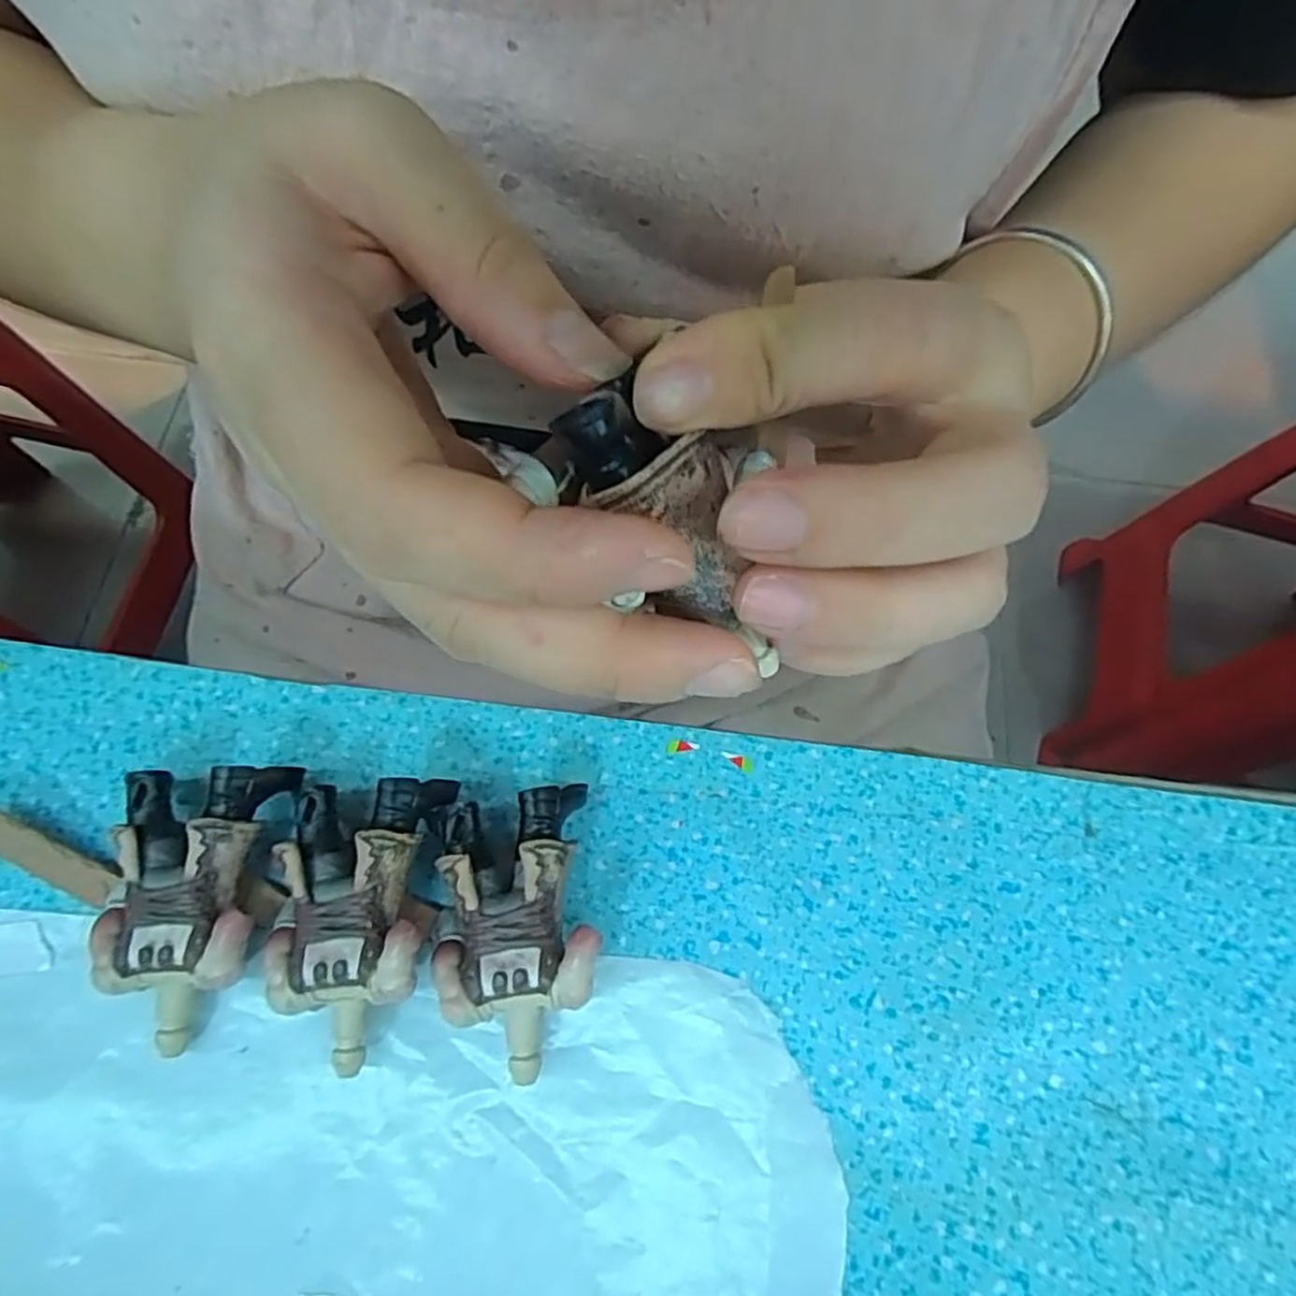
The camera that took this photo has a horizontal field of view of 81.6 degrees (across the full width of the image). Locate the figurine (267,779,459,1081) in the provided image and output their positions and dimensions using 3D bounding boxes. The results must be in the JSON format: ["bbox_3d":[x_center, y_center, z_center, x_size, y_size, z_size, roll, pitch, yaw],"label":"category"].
[{"bbox_3d":[-0.065,0.059,0.168,0.034,0.022,0.059,6,68,0],"label":"figurine"}]

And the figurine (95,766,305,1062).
[{"bbox_3d":[-0.103,0.055,0.167,0.037,0.020,0.058,10,68,2],"label":"figurine"}]

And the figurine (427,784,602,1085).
[{"bbox_3d":[-0.029,0.063,0.170,0.035,0.021,0.057,-7,69,-5],"label":"figurine"}]

